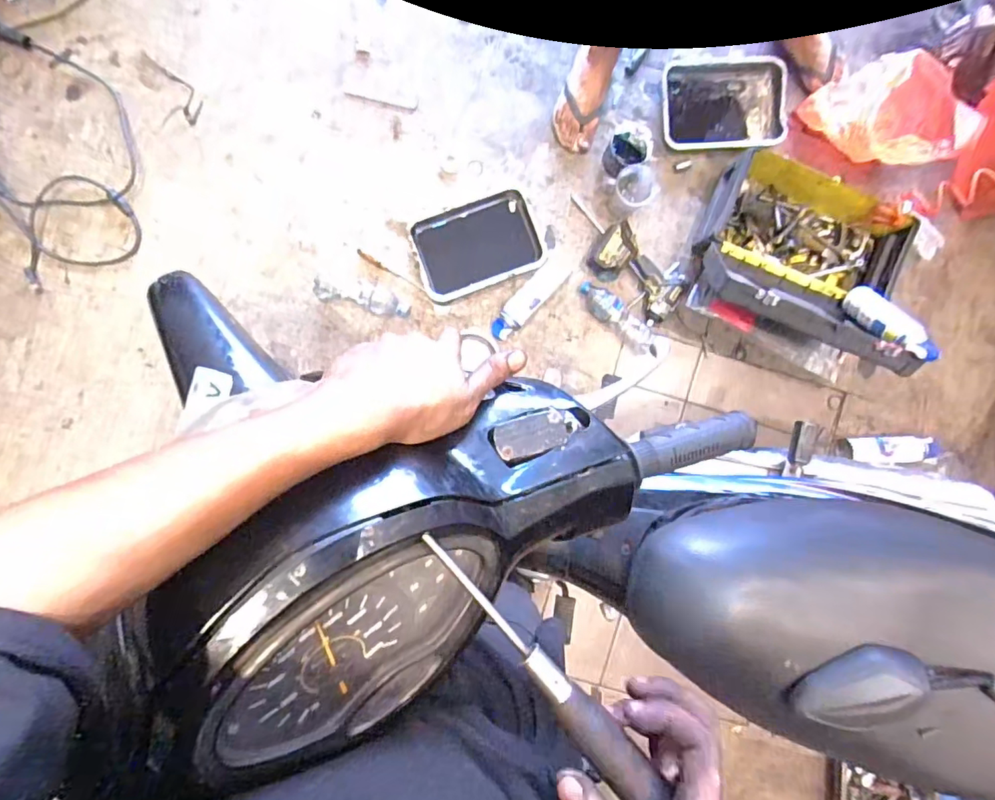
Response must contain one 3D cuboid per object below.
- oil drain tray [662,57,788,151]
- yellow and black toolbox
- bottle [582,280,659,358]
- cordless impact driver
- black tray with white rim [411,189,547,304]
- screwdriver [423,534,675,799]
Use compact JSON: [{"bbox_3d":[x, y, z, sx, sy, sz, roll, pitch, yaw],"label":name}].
[{"bbox_3d":[0.607,-0.782,1.445,0.357,0.114,0.261,-7,91,-2],"label":"oil drain tray"},{"bbox_3d":[0.760,-0.337,1.247,0.501,0.327,0.466,22,90,-2],"label":"yellow and black toolbox"},{"bbox_3d":[0.311,-0.213,1.377,0.246,0.059,0.081,37,89,-2],"label":"bottle"},{"bbox_3d":[0.356,-0.319,1.332,0.254,0.116,0.118,41,89,-2],"label":"cordless impact driver"},{"bbox_3d":[-0.054,-0.393,1.341,0.306,0.030,0.207,-23,92,-2],"label":"black tray with white rim"},{"bbox_3d":[0.021,0.151,0.304,0.024,0.026,0.190,-45,67,-3],"label":"screwdriver"}]

